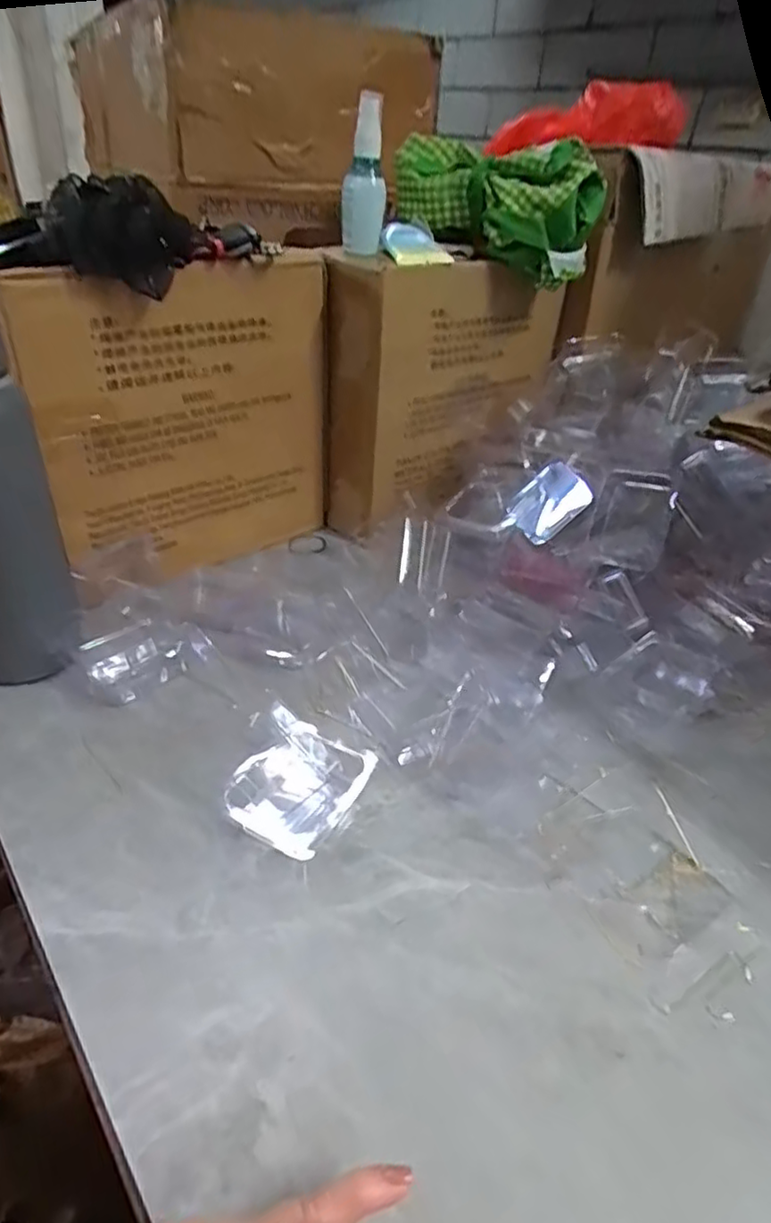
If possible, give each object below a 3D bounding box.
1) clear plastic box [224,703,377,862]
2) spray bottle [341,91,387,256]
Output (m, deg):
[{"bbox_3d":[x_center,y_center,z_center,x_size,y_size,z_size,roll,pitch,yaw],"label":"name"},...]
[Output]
[{"bbox_3d":[-0.057,0.111,0.431,0.079,0.019,0.083,18,36,18],"label":"clear plastic box"},{"bbox_3d":[-0.019,-0.390,0.596,0.039,0.118,0.030,3,34,-3],"label":"spray bottle"}]

